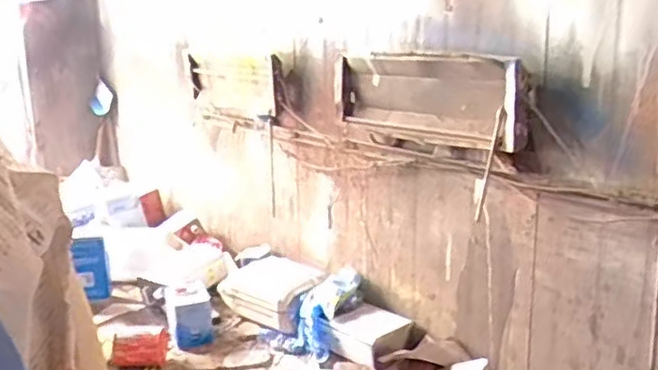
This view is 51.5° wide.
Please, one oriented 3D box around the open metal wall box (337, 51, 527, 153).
[{"bbox_3d":[0.211,-0.205,1.644,0.075,0.209,0.615,-13,18,-40],"label":"open metal wall box"}]

